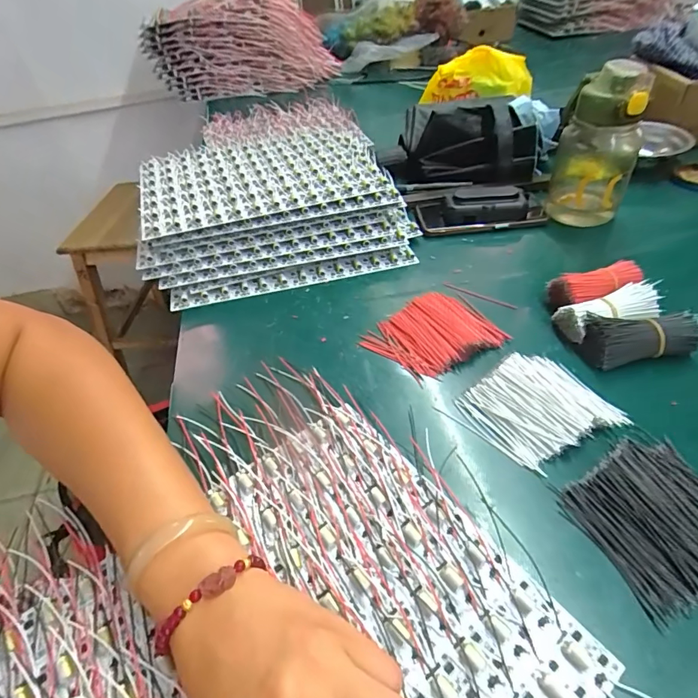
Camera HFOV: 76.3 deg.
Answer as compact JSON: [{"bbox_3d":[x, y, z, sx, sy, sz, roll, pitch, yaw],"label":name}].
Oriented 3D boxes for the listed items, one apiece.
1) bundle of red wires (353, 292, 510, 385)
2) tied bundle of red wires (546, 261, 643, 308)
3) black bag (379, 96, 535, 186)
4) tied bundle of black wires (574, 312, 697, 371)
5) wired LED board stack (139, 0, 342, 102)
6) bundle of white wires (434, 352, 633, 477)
[{"bbox_3d":[0.082,-0.017,0.435,0.117,0.016,0.091,-28,50,-21],"label":"bundle of red wires"},{"bbox_3d":[0.252,-0.063,0.449,0.087,0.030,0.036,-11,46,-6],"label":"tied bundle of red wires"},{"bbox_3d":[0.159,-0.302,0.658,0.225,0.103,0.104,10,45,12],"label":"black bag"},{"bbox_3d":[0.261,-0.012,0.399,0.096,0.034,0.044,-5,44,-1],"label":"tied bundle of black wires"},{"bbox_3d":[-0.253,-0.729,1.068,0.421,0.187,0.160,0,51,8],"label":"wired LED board stack"},{"bbox_3d":[0.151,0.046,0.359,0.108,0.016,0.090,-27,49,-20],"label":"bundle of white wires"}]

